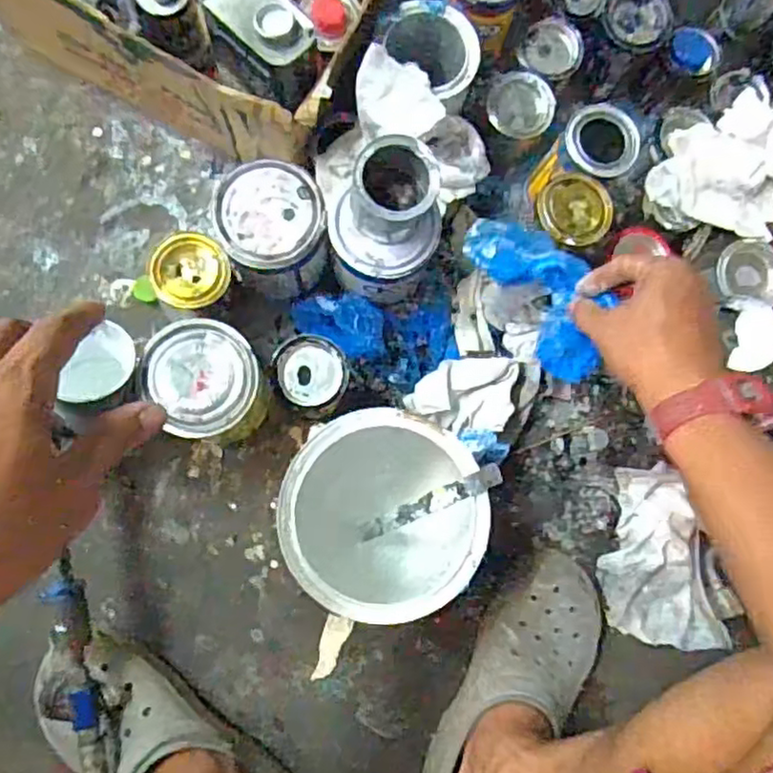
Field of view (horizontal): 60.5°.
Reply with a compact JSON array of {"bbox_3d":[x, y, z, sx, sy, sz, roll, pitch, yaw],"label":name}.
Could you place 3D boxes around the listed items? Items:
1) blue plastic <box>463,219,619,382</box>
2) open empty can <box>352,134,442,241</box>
[{"bbox_3d":[0.123,-0.077,0.577,0.096,0.099,0.150,-8,85,-4],"label":"blue plastic"},{"bbox_3d":[0.006,-0.173,0.591,0.076,0.072,0.084,20,81,-2],"label":"open empty can"}]

